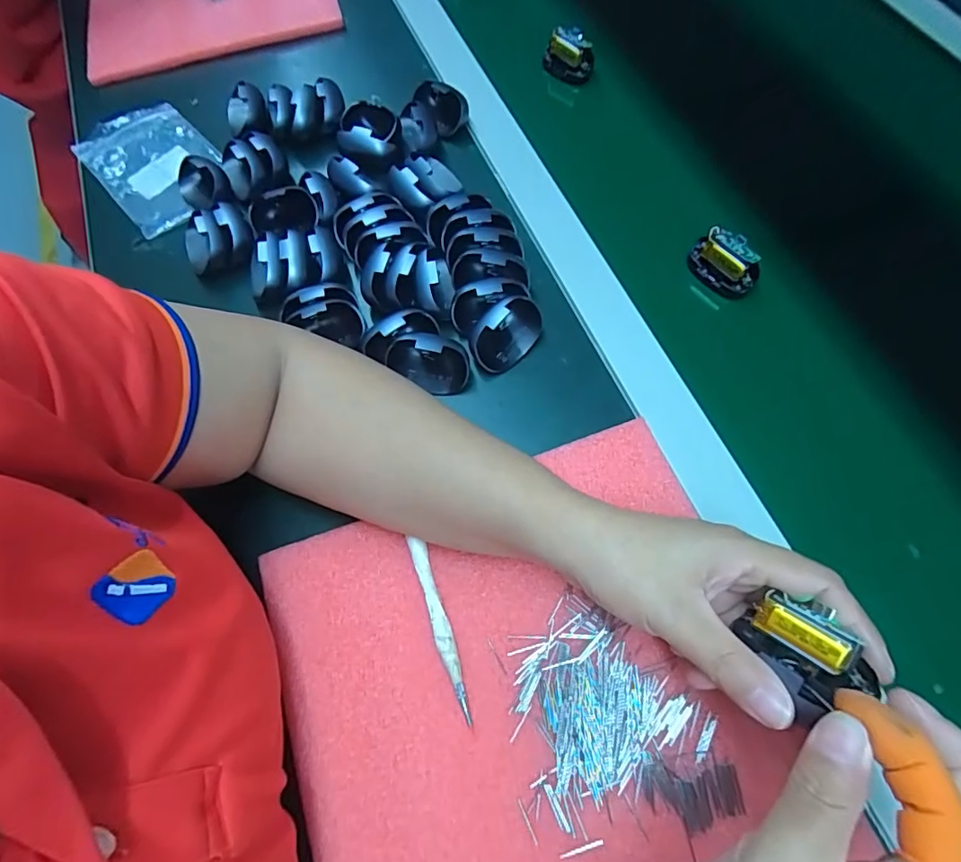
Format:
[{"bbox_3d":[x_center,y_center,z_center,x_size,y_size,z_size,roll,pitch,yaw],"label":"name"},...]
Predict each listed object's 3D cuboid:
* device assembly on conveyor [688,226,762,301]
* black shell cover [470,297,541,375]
[{"bbox_3d":[0.184,-0.127,0.389,0.024,0.034,0.051,-33,68,-11],"label":"device assembly on conveyor"},{"bbox_3d":[0.019,-0.069,0.369,0.029,0.034,0.055,41,74,19],"label":"black shell cover"}]

